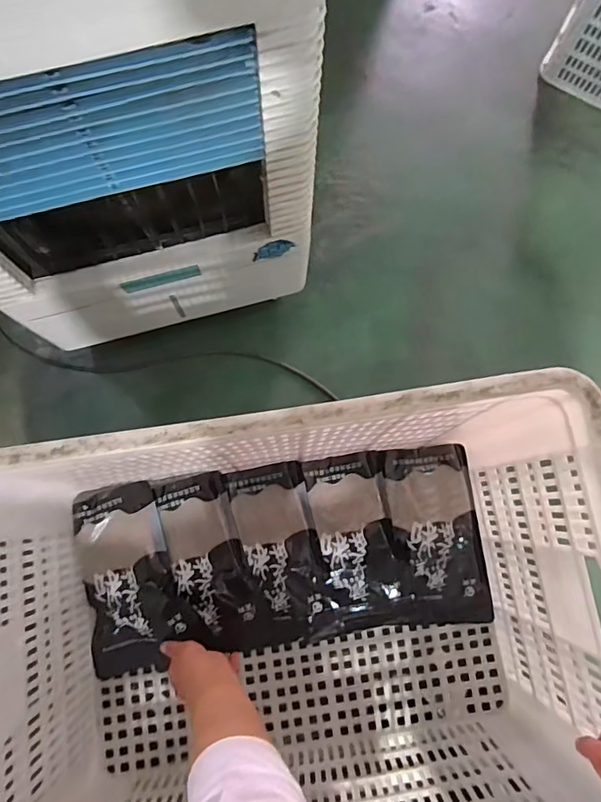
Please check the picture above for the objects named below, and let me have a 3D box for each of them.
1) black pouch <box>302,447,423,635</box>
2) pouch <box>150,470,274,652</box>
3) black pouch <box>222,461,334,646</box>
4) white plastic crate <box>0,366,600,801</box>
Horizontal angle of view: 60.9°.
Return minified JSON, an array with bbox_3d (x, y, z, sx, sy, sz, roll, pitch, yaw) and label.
[{"bbox_3d":[0.081,0.200,0.725,0.144,0.058,0.243,-7,79,-3],"label":"black pouch"},{"bbox_3d":[-0.124,0.228,0.704,0.103,0.025,0.256,-19,90,-5],"label":"pouch"},{"bbox_3d":[-0.025,0.213,0.717,0.105,0.050,0.239,-14,79,-4],"label":"black pouch"},{"bbox_3d":[-0.007,0.244,0.564,0.603,0.357,0.421,-9,79,-3],"label":"white plastic crate"}]

